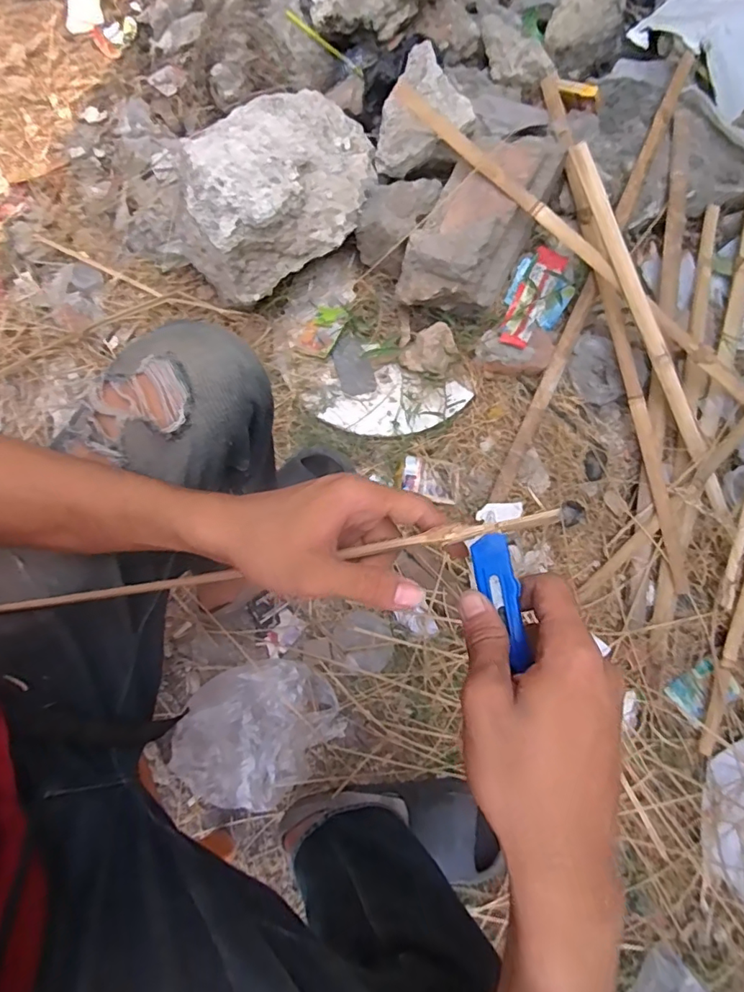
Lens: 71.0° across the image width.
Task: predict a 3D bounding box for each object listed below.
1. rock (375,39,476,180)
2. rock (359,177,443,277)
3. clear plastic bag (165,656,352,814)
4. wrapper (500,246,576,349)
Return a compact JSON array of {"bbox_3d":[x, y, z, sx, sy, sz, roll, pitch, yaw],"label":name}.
[{"bbox_3d":[0.095,-0.652,0.896,0.155,0.091,0.188,7,75,3],"label":"rock"},{"bbox_3d":[0.041,-0.460,0.877,0.107,0.090,0.143,28,77,8],"label":"rock"},{"bbox_3d":[-0.163,0.331,0.740,0.221,0.079,0.184,-34,77,-8],"label":"clear plastic bag"},{"bbox_3d":[0.278,-0.332,0.906,0.106,0.040,0.202,29,77,8],"label":"wrapper"}]

